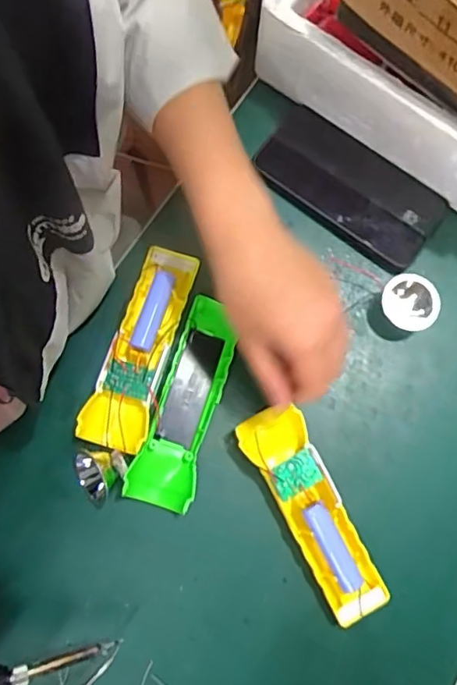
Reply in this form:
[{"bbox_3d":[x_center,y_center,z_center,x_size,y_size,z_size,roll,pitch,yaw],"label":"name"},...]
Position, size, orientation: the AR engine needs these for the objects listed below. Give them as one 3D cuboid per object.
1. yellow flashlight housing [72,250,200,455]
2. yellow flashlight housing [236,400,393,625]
[{"bbox_3d":[-0.067,0.003,0.418,0.047,0.032,0.163,18,80,1],"label":"yellow flashlight housing"},{"bbox_3d":[0.063,0.126,0.397,0.048,0.024,0.160,-27,79,-5],"label":"yellow flashlight housing"}]

